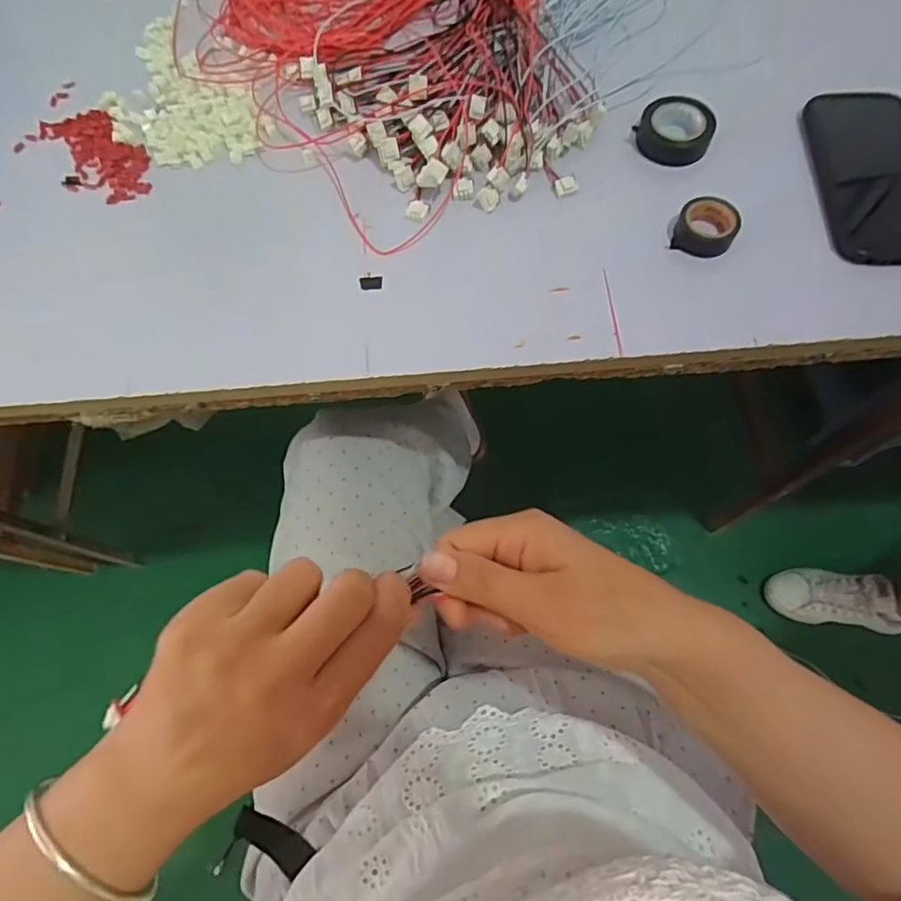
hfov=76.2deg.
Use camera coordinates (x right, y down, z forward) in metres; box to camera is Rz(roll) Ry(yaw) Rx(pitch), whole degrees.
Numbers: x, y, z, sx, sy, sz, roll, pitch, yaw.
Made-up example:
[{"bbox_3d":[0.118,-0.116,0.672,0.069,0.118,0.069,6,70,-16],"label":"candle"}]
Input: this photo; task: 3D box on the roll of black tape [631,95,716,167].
[{"bbox_3d":[0.192,-0.274,0.491,0.060,0.026,0.060,-1,69,2],"label":"roll of black tape"}]

